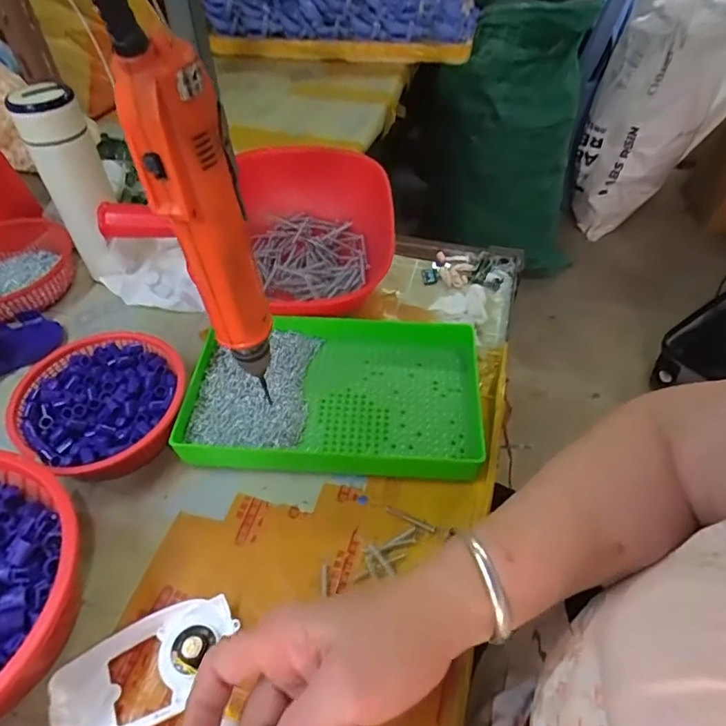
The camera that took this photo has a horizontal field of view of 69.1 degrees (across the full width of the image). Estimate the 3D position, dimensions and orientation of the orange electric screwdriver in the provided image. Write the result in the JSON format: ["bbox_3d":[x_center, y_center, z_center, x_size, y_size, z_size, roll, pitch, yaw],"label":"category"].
[{"bbox_3d":[-0.074,-0.059,0.264,0.038,0.182,0.035,-10,49,-9],"label":"orange electric screwdriver"}]

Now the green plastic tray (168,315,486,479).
[{"bbox_3d":[-0.022,0.028,0.461,0.254,0.040,0.163,0,48,0],"label":"green plastic tray"}]

